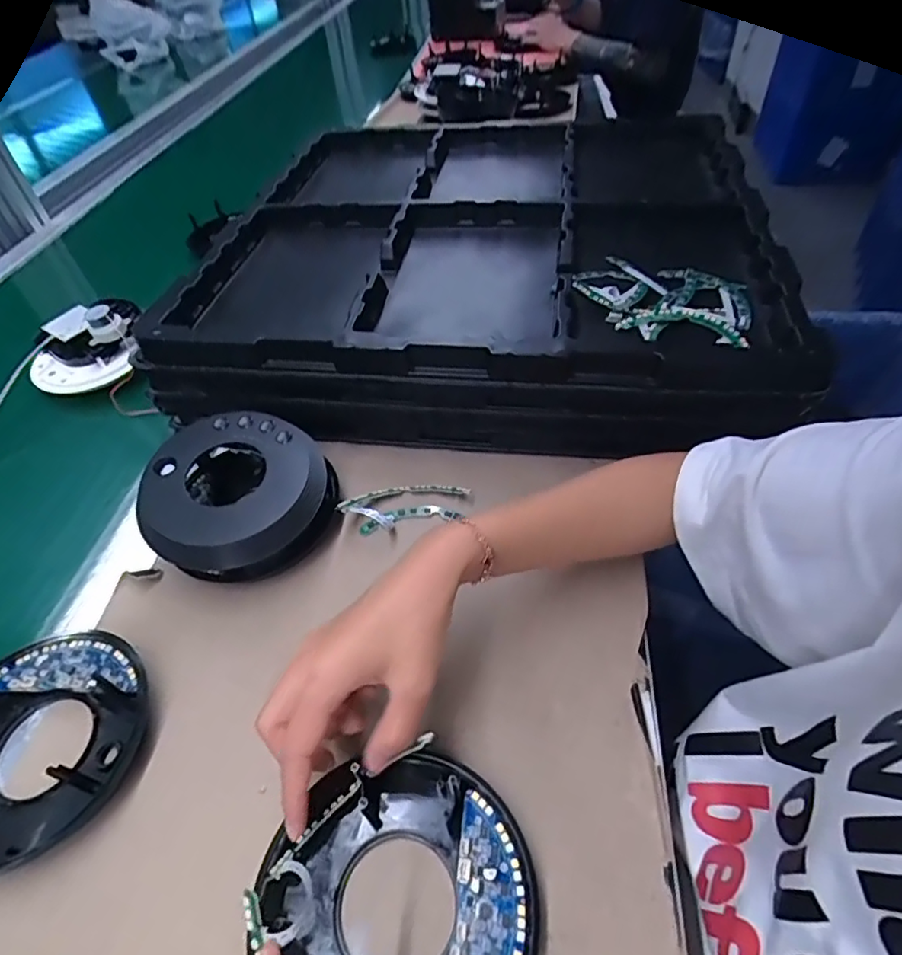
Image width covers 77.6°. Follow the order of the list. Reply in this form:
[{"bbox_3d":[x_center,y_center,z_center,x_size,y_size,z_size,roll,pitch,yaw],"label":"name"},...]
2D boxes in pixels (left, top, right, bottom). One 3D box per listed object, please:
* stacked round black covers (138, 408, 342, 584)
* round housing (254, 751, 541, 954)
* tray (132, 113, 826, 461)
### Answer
[{"bbox_3d":[-0.150,0.012,0.411,0.124,0.065,0.112,-23,51,-15],"label":"stacked round black covers"},{"bbox_3d":[-0.022,0.196,0.261,0.122,0.031,0.122,-2,49,2],"label":"round housing"},{"bbox_3d":[0.036,-0.229,0.588,0.521,0.106,0.463,5,49,9],"label":"tray"}]

